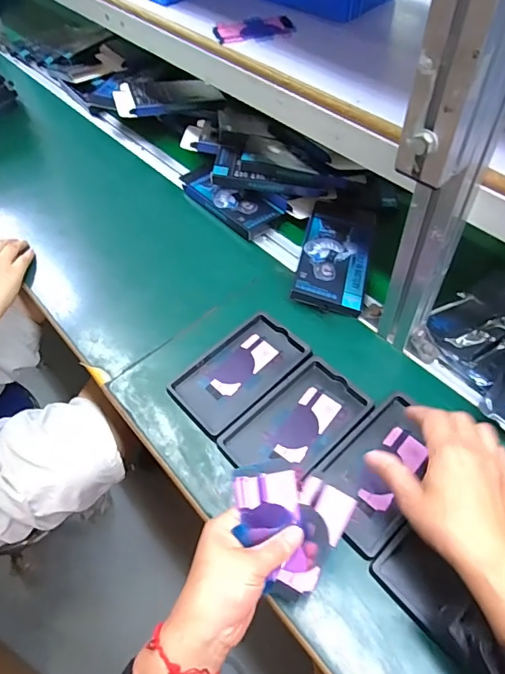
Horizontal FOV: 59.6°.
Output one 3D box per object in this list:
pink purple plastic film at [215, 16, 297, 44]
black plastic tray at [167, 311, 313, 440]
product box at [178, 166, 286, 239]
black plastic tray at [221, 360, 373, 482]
[{"bbox_3d":[0.002,-0.385,0.553,0.098,0.004,0.055,-13,60,-6],"label":"pink purple plastic film"},{"bbox_3d":[-0.017,0.040,0.527,0.154,0.016,0.100,-38,62,-23],"label":"black plastic tray"},{"bbox_3d":[-0.041,-0.223,0.709,0.077,0.020,0.187,-37,61,-22],"label":"product box"},{"bbox_3d":[0.050,0.096,0.488,0.154,0.011,0.094,-38,61,-23],"label":"black plastic tray"}]

